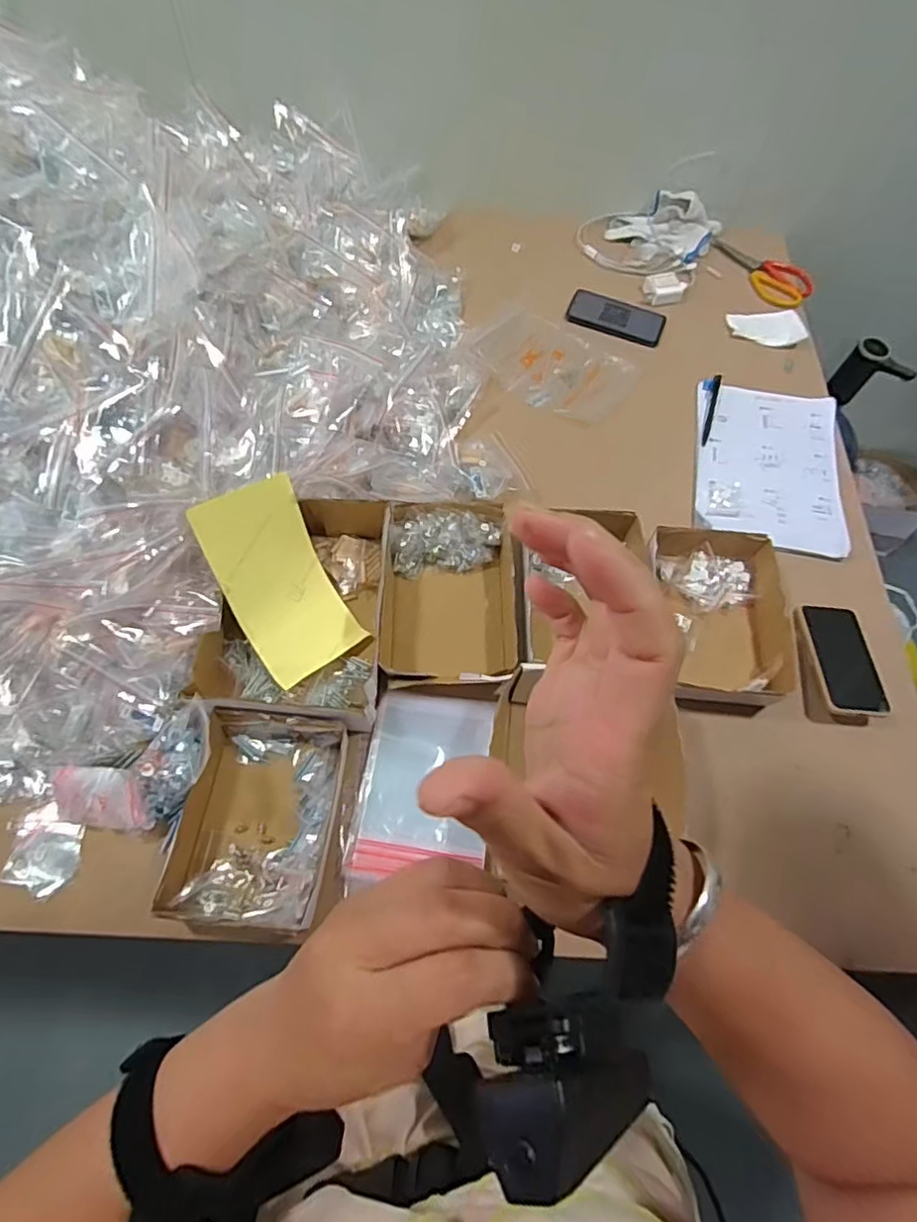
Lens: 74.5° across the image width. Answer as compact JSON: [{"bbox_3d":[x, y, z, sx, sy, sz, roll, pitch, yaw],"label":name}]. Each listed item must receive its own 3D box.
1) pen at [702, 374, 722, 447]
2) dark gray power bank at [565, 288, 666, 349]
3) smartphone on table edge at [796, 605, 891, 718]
[{"bbox_3d":[0.398,-0.316,0.946,0.013,0.012,0.140,17,66,4],"label":"pen"},{"bbox_3d":[0.269,-0.501,1.028,0.161,0.016,0.077,21,66,6],"label":"dark gray power bank"},{"bbox_3d":[0.483,0.059,0.758,0.073,0.007,0.151,1,56,1],"label":"smartphone on table edge"}]

